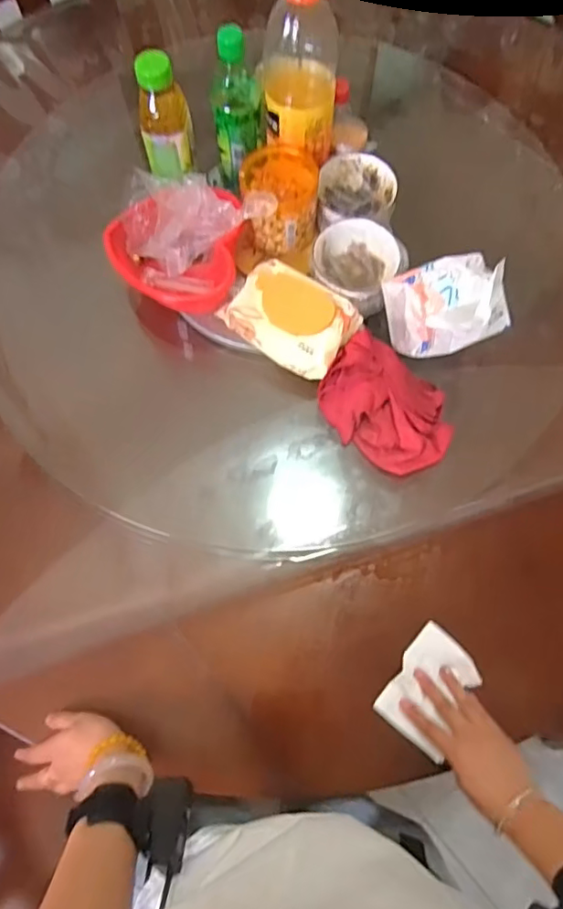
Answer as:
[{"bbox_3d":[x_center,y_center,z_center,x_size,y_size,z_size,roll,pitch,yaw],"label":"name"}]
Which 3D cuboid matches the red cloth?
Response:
[{"bbox_3d":[0.126,-0.060,0.672,0.118,0.049,0.169,-43,75,-13],"label":"red cloth"}]

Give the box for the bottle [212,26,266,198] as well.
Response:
[{"bbox_3d":[-0.055,-0.429,0.697,0.062,0.188,0.066,-2,70,0],"label":"bottle"}]

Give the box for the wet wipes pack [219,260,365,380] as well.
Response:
[{"bbox_3d":[0.011,-0.169,0.690,0.146,0.047,0.103,31,74,11],"label":"wet wipes pack"}]

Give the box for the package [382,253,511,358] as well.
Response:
[{"bbox_3d":[0.199,-0.184,0.666,0.128,0.078,0.099,-17,71,-5],"label":"package"}]

